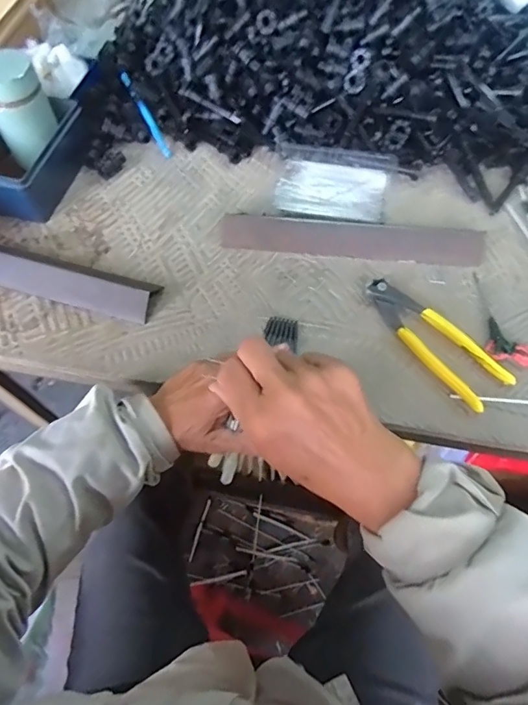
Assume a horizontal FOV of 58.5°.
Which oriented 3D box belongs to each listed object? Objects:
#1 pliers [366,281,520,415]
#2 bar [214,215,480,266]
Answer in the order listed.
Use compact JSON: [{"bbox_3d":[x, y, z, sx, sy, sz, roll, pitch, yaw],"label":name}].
[{"bbox_3d":[0.167,-0.017,0.462,0.054,0.013,0.158,-33,67,-14],"label":"pliers"},{"bbox_3d":[0.095,-0.126,0.521,0.280,0.011,0.043,5,63,4],"label":"bar"}]

